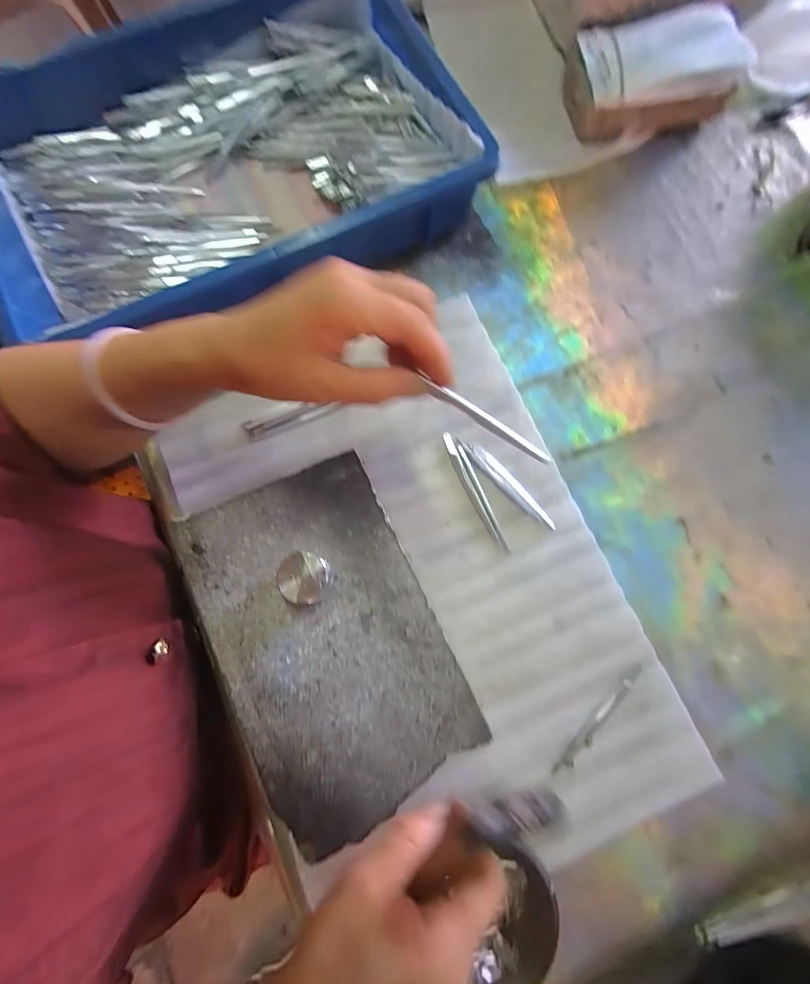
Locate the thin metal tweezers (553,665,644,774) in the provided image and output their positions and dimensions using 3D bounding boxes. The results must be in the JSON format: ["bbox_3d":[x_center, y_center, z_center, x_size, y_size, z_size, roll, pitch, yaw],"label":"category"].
[{"bbox_3d":[0.155,0.181,0.323,0.012,0.006,0.105,43,81,7],"label":"thin metal tweezers"}]

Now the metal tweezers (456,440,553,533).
[{"bbox_3d":[0.089,-0.009,0.362,0.016,0.004,0.111,-43,83,-8],"label":"metal tweezers"}]

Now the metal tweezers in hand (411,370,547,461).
[{"bbox_3d":[0.045,-0.041,0.233,0.088,0.009,0.007,31,80,-7],"label":"metal tweezers in hand"}]

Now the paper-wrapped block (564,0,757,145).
[{"bbox_3d":[0.260,-0.438,0.426,0.172,0.055,0.095,-9,79,-3],"label":"paper-wrapped block"}]

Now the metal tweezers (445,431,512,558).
[{"bbox_3d":[0.065,-0.001,0.363,0.013,0.006,0.115,-26,81,-6],"label":"metal tweezers"}]

